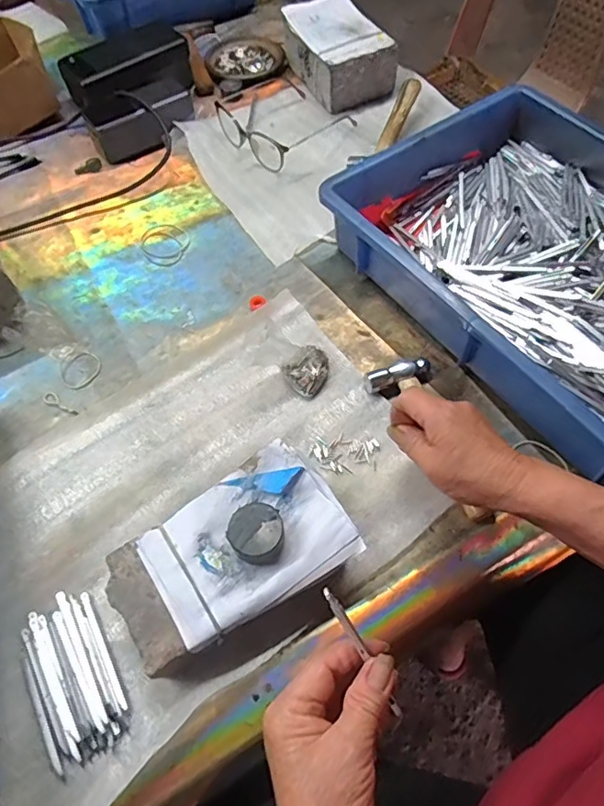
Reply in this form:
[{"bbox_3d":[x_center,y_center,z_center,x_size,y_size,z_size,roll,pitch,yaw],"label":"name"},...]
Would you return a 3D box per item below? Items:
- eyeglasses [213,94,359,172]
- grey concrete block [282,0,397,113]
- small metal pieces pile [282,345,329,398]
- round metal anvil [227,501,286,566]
[{"bbox_3d":[-0.025,-0.367,0.692,0.144,0.042,0.140,38,68,22],"label":"eyeglasses"},{"bbox_3d":[0.046,-0.477,0.734,0.097,0.079,0.159,-28,62,-13],"label":"grey concrete block"},{"bbox_3d":[0.007,-0.030,0.506,0.040,0.021,0.035,-37,64,-18],"label":"small metal pieces pile"},{"bbox_3d":[-0.031,0.092,0.380,0.038,0.018,0.040,-1,59,2],"label":"round metal anvil"}]

